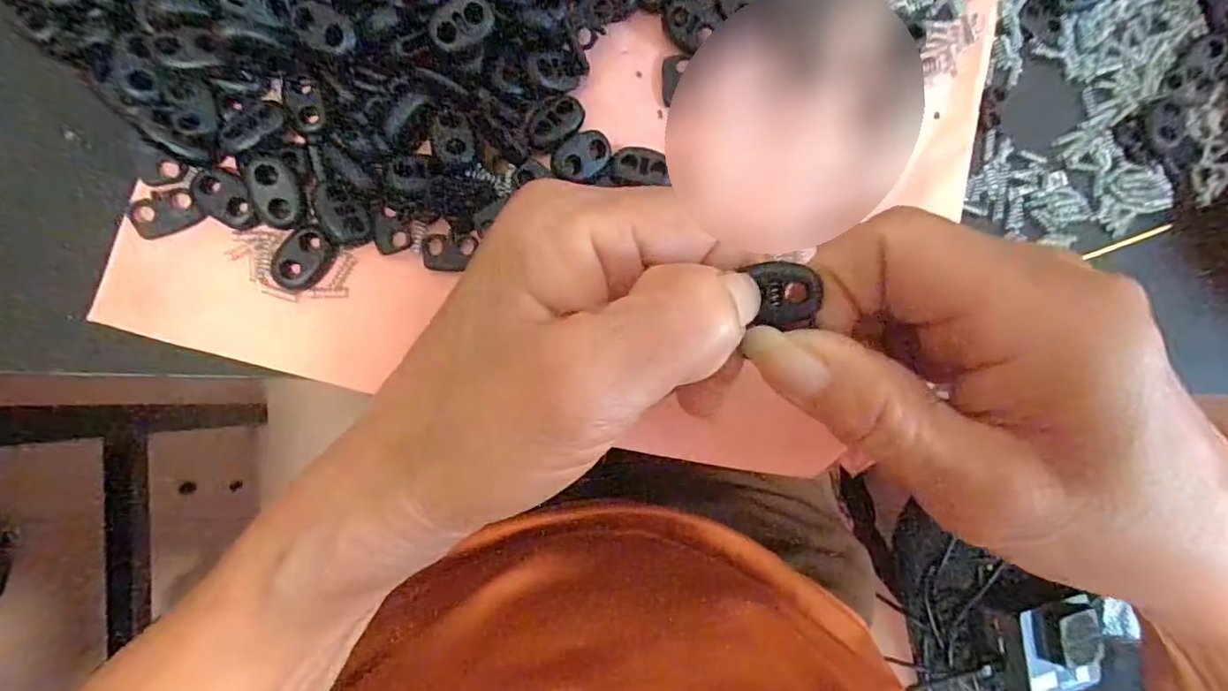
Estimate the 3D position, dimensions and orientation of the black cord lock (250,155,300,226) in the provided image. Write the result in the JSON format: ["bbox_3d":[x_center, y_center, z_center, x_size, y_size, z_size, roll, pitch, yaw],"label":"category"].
[{"bbox_3d":[-0.103,-0.047,0.176,0.012,0.005,0.020,-13,87,-8],"label":"black cord lock"}]

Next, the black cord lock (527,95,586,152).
[{"bbox_3d":[-0.020,-0.074,0.192,0.023,0.004,0.013,-44,92,-8],"label":"black cord lock"}]

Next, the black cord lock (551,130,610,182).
[{"bbox_3d":[-0.011,-0.063,0.193,0.021,0.004,0.015,-38,91,-8],"label":"black cord lock"}]

